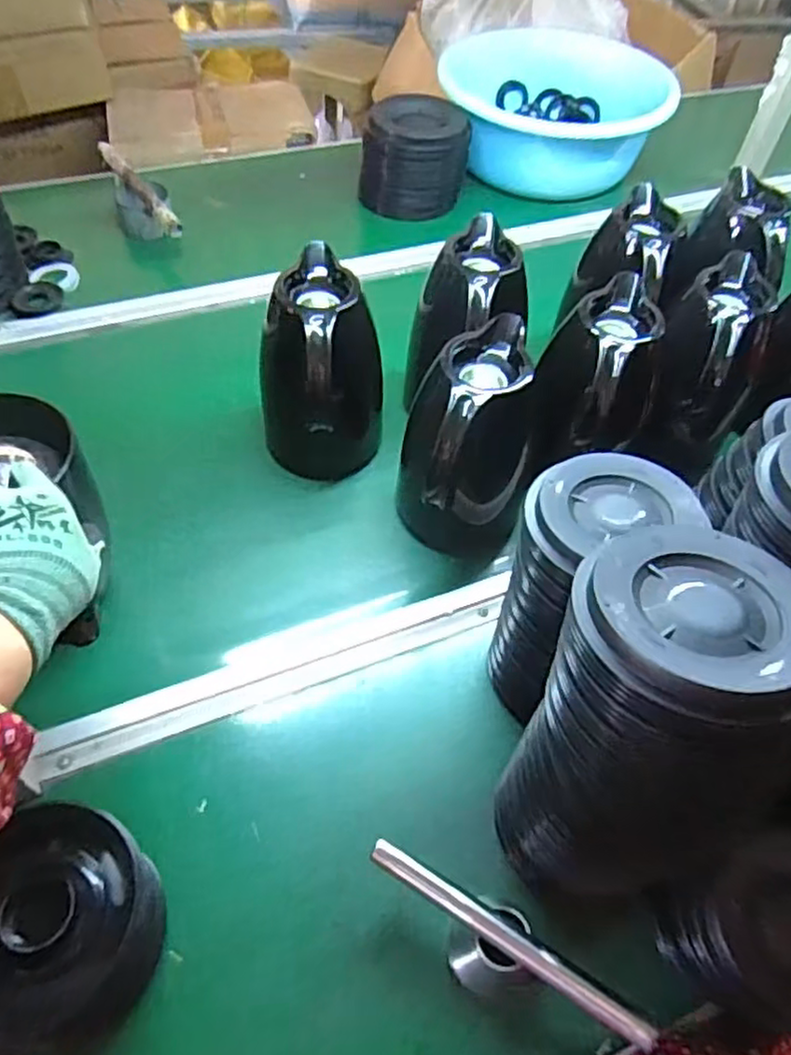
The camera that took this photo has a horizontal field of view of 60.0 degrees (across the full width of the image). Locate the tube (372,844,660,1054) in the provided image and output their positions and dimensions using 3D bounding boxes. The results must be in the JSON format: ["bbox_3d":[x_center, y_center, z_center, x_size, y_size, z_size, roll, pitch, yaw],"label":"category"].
[{"bbox_3d":[0.071,0.266,0.445,0.199,0.008,0.015,28,57,17],"label":"tube"}]

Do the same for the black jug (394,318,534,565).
[{"bbox_3d":[0.066,-0.061,0.639,0.107,0.204,0.147,7,53,2],"label":"black jug"}]

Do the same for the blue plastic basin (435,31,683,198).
[{"bbox_3d":[0.268,-0.716,1.196,0.349,0.165,0.349,6,53,2],"label":"blue plastic basin"}]

